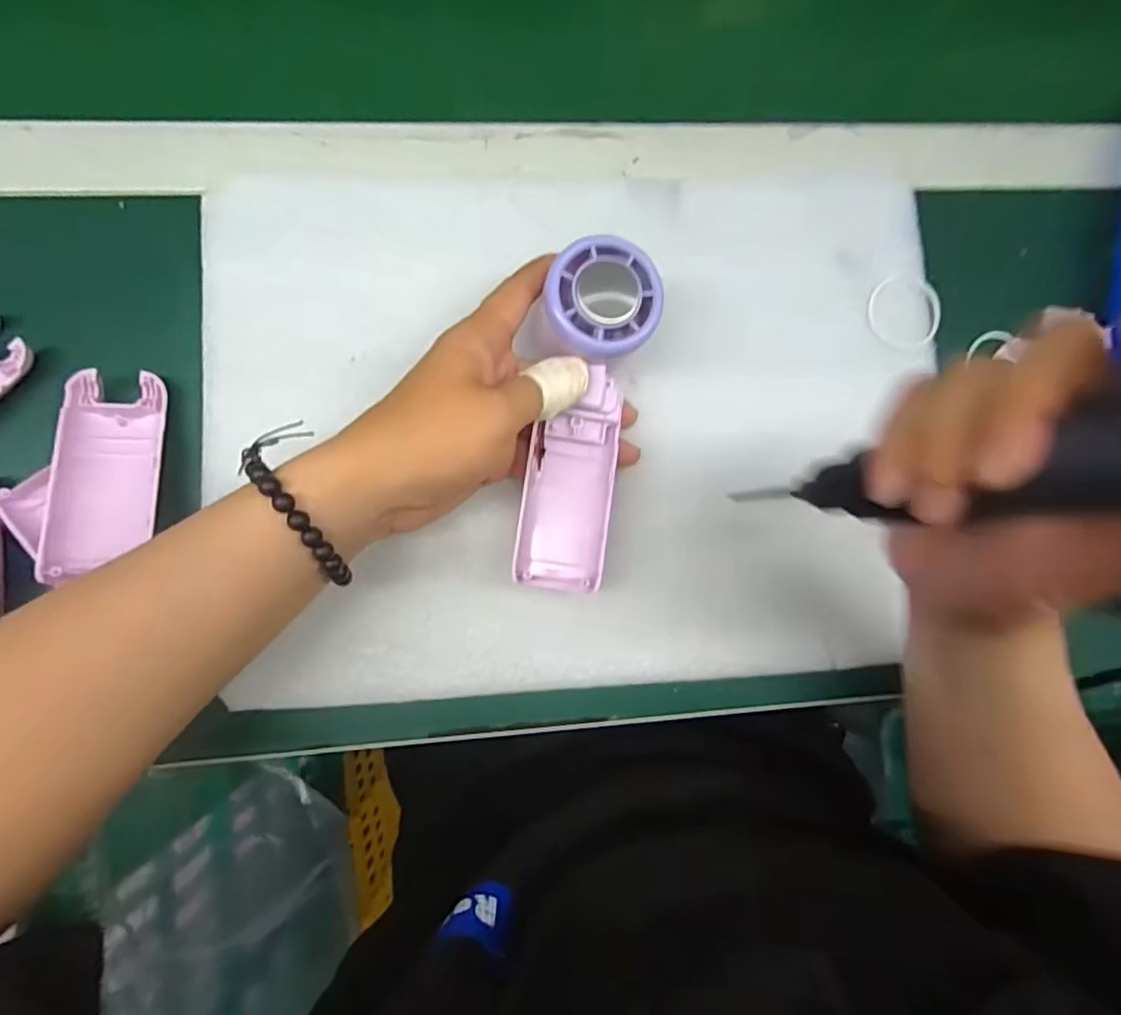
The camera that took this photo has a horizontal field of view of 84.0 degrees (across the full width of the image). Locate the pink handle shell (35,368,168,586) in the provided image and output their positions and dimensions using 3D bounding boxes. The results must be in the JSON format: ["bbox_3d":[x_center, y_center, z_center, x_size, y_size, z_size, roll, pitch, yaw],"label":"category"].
[{"bbox_3d":[-0.217,-0.017,0.297,0.043,0.019,0.103,-3,68,-6],"label":"pink handle shell"}]

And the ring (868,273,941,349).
[{"bbox_3d":[0.197,-0.112,0.353,0.047,0.007,0.043,1,84,-7],"label":"ring"}]

